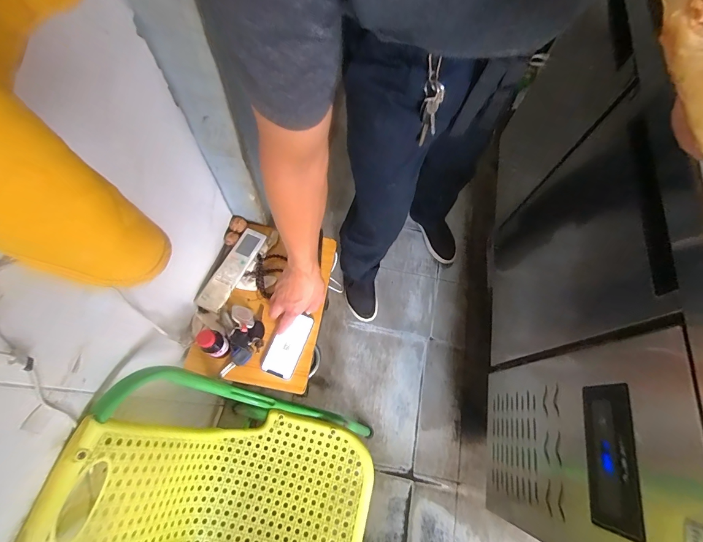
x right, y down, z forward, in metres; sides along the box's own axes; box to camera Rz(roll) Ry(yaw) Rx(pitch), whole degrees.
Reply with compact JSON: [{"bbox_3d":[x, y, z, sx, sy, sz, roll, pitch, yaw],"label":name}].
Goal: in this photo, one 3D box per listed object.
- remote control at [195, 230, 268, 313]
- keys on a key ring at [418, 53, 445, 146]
[{"bbox_3d":[-0.247,-0.007,0.716,0.047,0.029,0.191,22,68,7],"label":"remote control"},{"bbox_3d":[0.124,-0.264,0.545,0.034,0.121,0.036,13,67,4],"label":"keys on a key ring"}]

